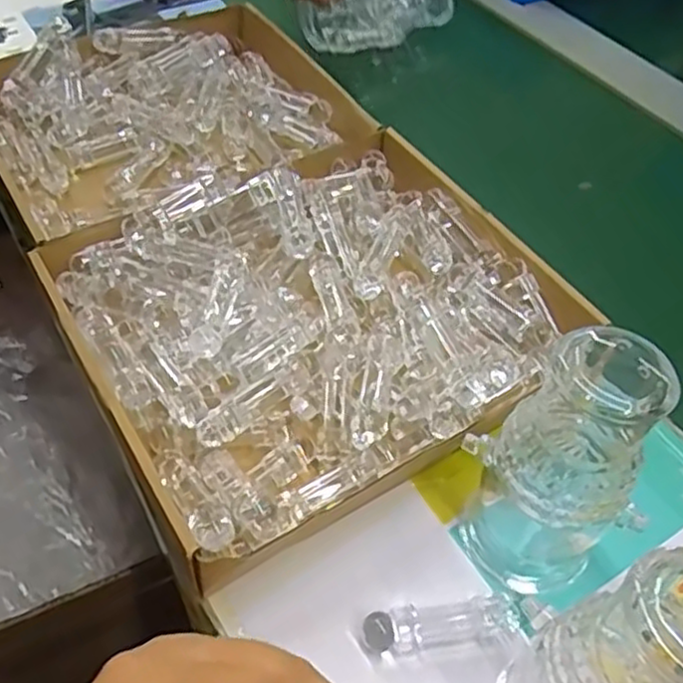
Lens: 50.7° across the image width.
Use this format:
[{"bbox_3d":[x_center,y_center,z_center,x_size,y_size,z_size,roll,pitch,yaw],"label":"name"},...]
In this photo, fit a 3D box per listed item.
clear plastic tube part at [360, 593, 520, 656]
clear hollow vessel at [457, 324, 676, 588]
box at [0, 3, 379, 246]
[{"bbox_3d":[0.056,0.159,0.404,0.086,0.015,0.022,-6,50,-8],"label":"clear plastic tube part"},{"bbox_3d":[0.114,0.063,0.385,0.076,0.169,0.074,14,50,8],"label":"clear hollow vessel"},{"bbox_3d":[-0.154,-0.204,0.664,0.315,0.067,0.290,-27,57,-23],"label":"box"}]

